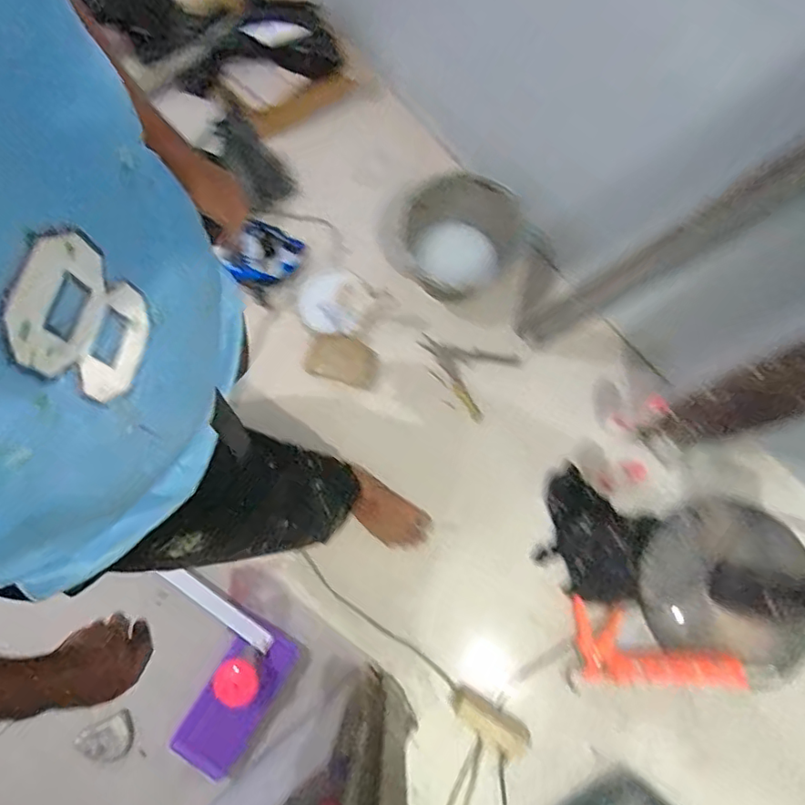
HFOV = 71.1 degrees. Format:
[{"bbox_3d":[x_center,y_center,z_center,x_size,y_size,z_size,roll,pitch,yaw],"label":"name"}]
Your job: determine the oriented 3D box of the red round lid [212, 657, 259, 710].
[{"bbox_3d":[-0.310,0.522,1.047,0.082,0.022,0.070,34,79,9],"label":"red round lid"}]

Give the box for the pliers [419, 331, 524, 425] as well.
[{"bbox_3d":[0.141,-0.090,1.359,0.228,0.016,0.180,34,79,9],"label":"pliers"}]

